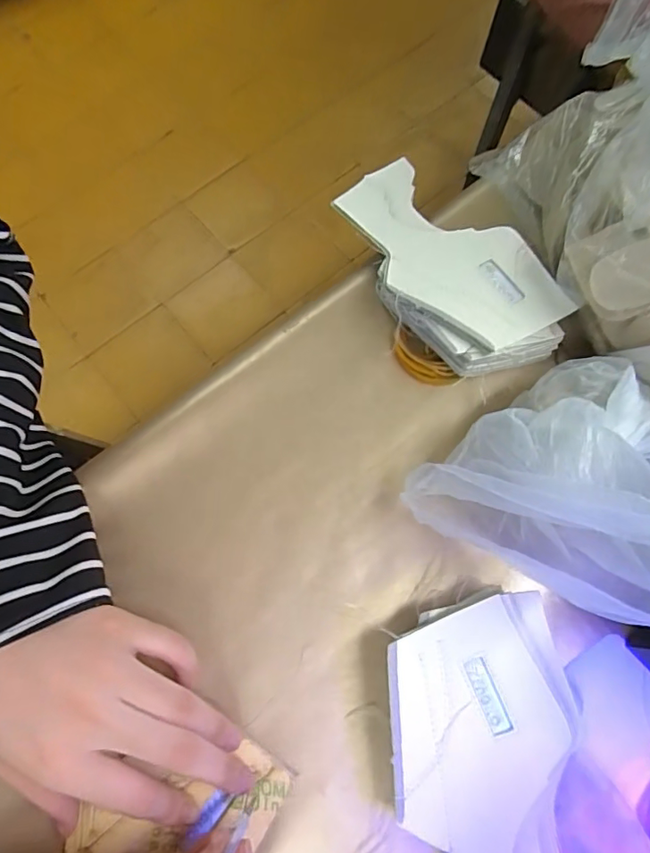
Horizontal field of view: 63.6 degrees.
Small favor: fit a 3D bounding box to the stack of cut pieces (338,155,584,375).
[{"bbox_3d":[0.078,-0.112,0.347,0.094,0.032,0.169,-23,71,-7],"label":"stack of cut pieces"}]

